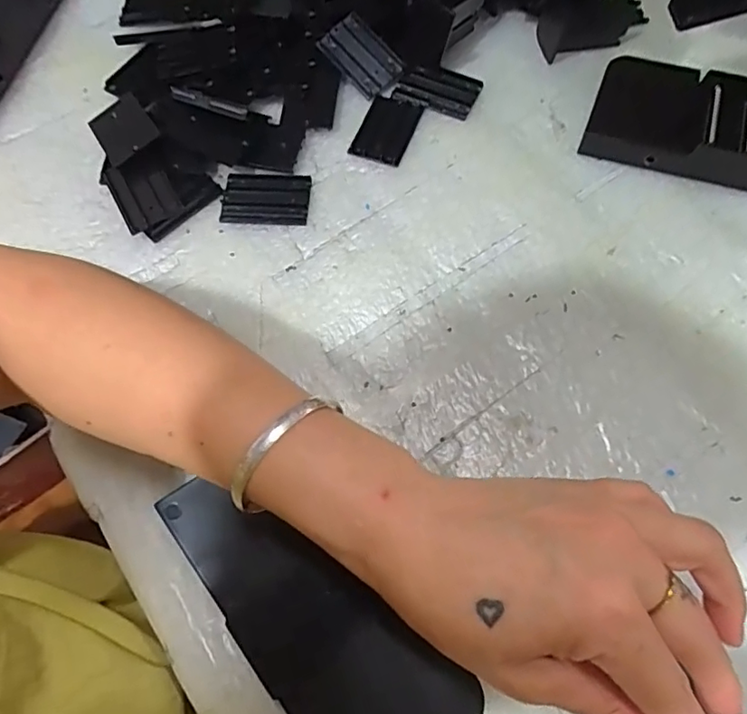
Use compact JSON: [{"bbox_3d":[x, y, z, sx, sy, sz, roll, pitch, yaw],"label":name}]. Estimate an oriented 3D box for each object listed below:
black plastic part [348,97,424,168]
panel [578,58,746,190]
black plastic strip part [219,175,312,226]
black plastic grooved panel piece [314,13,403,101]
[{"bbox_3d":[0.009,-0.152,0.369,0.034,0.004,0.053,21,70,10],"label":"black plastic part"},{"bbox_3d":[0.222,-0.145,0.349,0.160,0.025,0.068,16,69,8],"label":"panel"},{"bbox_3d":[-0.068,-0.100,0.348,0.054,0.005,0.035,2,68,2],"label":"black plastic strip part"},{"bbox_3d":[-0.009,-0.208,0.382,0.035,0.005,0.056,-44,91,-5],"label":"black plastic grooved panel piece"}]

